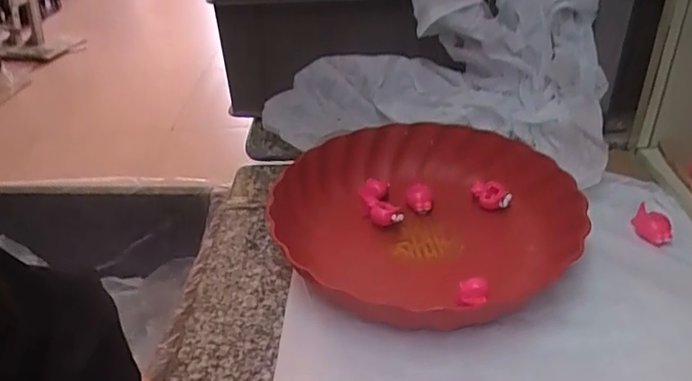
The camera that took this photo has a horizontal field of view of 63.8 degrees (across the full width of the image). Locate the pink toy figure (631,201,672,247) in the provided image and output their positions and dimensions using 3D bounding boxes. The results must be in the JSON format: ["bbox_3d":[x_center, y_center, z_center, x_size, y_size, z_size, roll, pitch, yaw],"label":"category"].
[{"bbox_3d":[0.259,0.028,0.471,0.025,0.014,0.037,-9,34,-2],"label":"pink toy figure"}]

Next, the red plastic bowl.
[{"bbox_3d":[0.062,0.010,0.488,0.236,0.044,0.234,-5,34,4],"label":"red plastic bowl"}]

